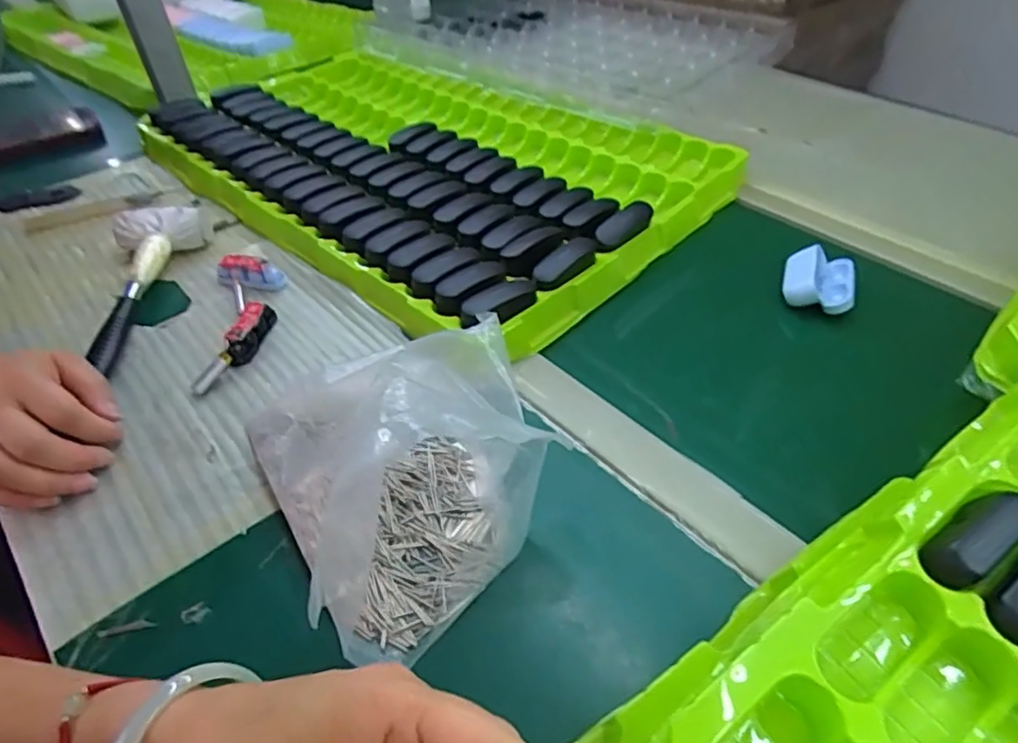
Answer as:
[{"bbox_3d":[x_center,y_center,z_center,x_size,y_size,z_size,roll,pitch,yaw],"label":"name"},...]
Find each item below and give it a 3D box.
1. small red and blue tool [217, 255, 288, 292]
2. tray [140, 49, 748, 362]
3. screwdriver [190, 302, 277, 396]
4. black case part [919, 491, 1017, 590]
[{"bbox_3d":[-0.222,-0.085,0.534,0.061,0.023,0.017,9,46,12],"label":"small red and blue tool"},{"bbox_3d":[-0.101,-0.243,0.666,0.586,0.040,0.386,31,54,30],"label":"tray"},{"bbox_3d":[-0.207,-0.021,0.472,0.025,0.021,0.091,9,46,12],"label":"screwdriver"},{"bbox_3d":[0.221,0.078,0.291,0.062,0.015,0.023,-26,49,-21],"label":"black case part"}]

